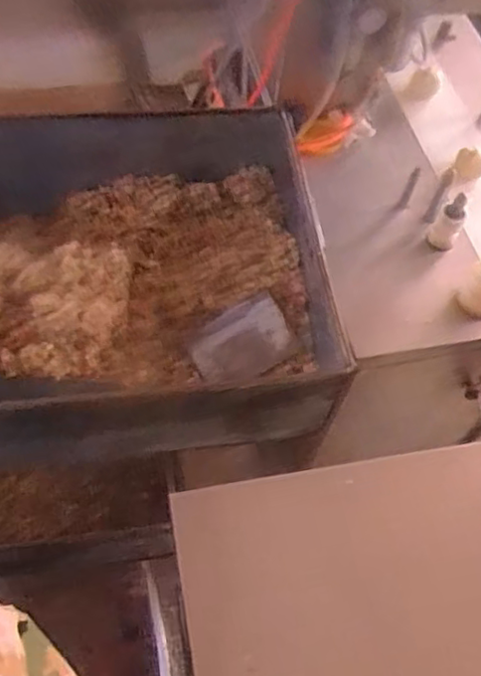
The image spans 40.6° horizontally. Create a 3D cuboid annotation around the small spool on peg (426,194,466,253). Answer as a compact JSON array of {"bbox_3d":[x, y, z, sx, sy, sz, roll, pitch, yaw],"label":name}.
[{"bbox_3d":[0.357,-0.194,1.122,0.045,0.107,0.047,2,59,-3],"label":"small spool on peg"}]

